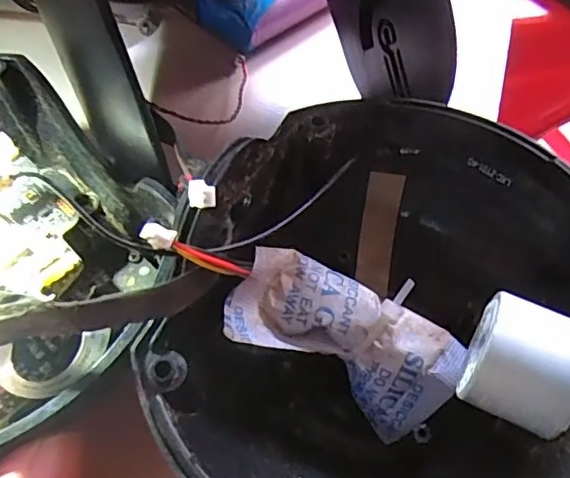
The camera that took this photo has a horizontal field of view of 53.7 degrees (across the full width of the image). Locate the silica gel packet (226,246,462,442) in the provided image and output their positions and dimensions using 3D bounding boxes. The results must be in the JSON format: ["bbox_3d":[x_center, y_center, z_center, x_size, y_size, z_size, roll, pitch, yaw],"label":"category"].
[{"bbox_3d":[0.014,0.024,0.135,0.055,0.014,0.025,30,59,-3],"label":"silica gel packet"}]

